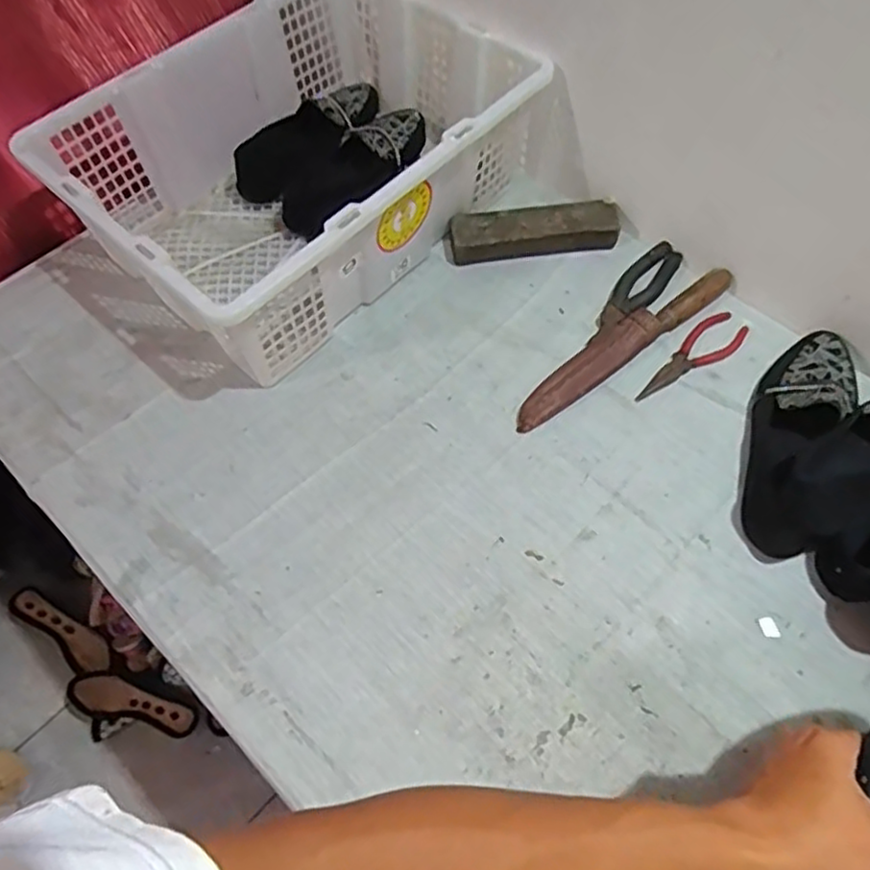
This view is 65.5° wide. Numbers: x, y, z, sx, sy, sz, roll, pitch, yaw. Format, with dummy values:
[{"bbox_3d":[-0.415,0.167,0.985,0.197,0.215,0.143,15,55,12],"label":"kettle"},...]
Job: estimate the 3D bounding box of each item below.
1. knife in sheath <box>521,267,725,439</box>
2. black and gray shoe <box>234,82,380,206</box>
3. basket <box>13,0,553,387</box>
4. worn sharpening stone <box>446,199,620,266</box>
[{"bbox_3d":[0.199,-0.100,0.722,0.290,0.030,0.041,-33,65,-17],"label":"knife in sheath"},{"bbox_3d":[-0.157,-0.389,0.867,0.089,0.056,0.238,37,67,20],"label":"black and gray shoe"},{"bbox_3d":[-0.141,-0.309,0.774,0.346,0.166,0.475,38,67,20],"label":"basket"},{"bbox_3d":[0.116,-0.239,0.802,0.202,0.040,0.056,-7,60,-3],"label":"worn sharpening stone"}]

